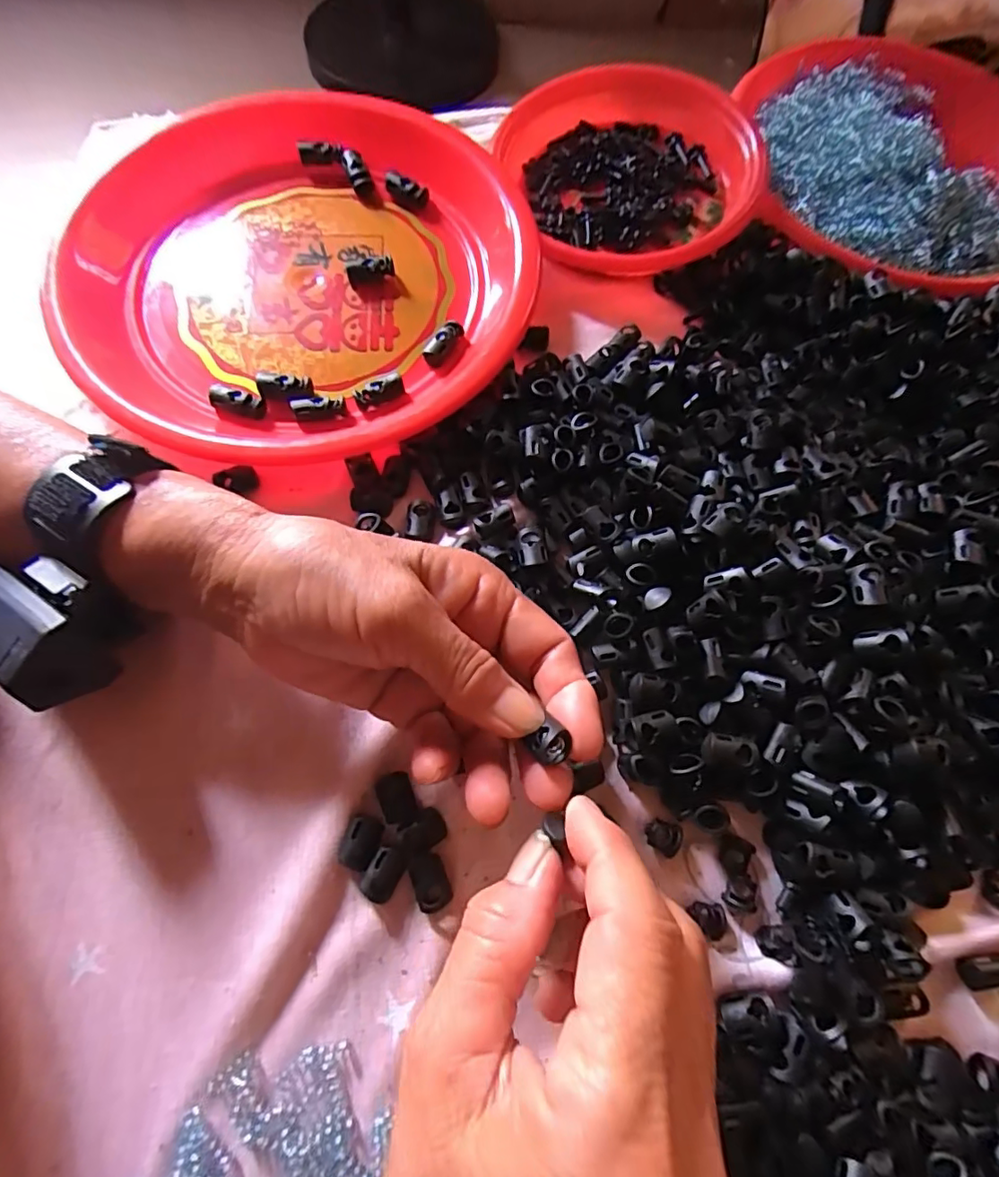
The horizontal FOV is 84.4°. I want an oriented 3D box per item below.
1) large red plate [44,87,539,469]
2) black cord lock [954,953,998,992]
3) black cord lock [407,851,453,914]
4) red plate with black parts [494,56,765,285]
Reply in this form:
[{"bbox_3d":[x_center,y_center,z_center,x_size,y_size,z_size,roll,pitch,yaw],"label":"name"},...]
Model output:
[{"bbox_3d":[-0.102,-0.179,0.300,0.233,0.045,0.250,0,70,-1],"label":"large red plate"},{"bbox_3d":[0.193,0.151,0.218,0.022,0.011,0.012,-8,71,-4],"label":"black cord lock"},{"bbox_3d":[-0.028,0.118,0.224,0.014,0.008,0.022,-23,73,-9],"label":"black cord lock"},{"bbox_3d":[0.084,-0.261,0.347,0.149,0.043,0.160,0,70,-1],"label":"red plate with black parts"}]

